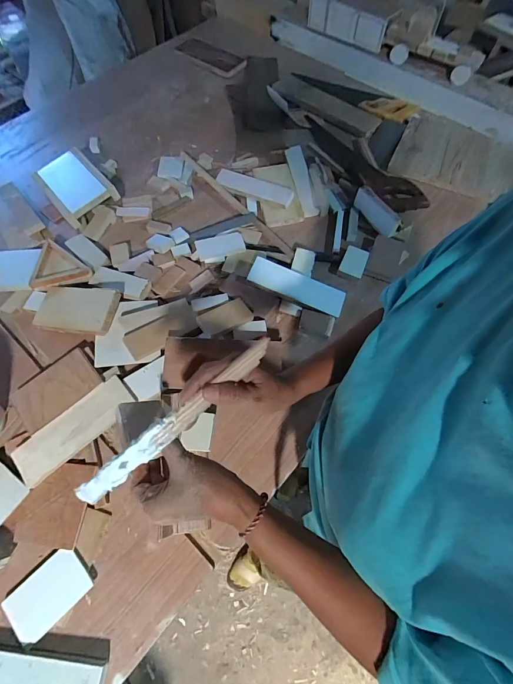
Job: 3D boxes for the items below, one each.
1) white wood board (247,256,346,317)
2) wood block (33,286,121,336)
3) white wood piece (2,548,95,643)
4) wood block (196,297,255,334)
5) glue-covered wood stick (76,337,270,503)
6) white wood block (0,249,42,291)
[{"bbox_3d":[0.083,-0.114,0.674,0.194,0.010,0.057,22,80,1],"label":"white wood board"},{"bbox_3d":[-0.354,-0.066,0.652,0.164,0.016,0.096,7,67,13],"label":"wood block"},{"bbox_3d":[-0.298,0.361,0.477,0.107,0.010,0.074,-42,69,-16],"label":"white wood piece"},{"bbox_3d":[-0.060,-0.050,0.637,0.104,0.014,0.051,-22,64,-24],"label":"wood block"},{"bbox_3d":[-0.068,0.068,0.308,0.211,0.017,0.017,-40,68,-14],"label":"glue-covered wood stick"},{"bbox_3d":[-0.528,-0.158,0.716,0.112,0.012,0.124,-6,57,-5],"label":"white wood block"}]

